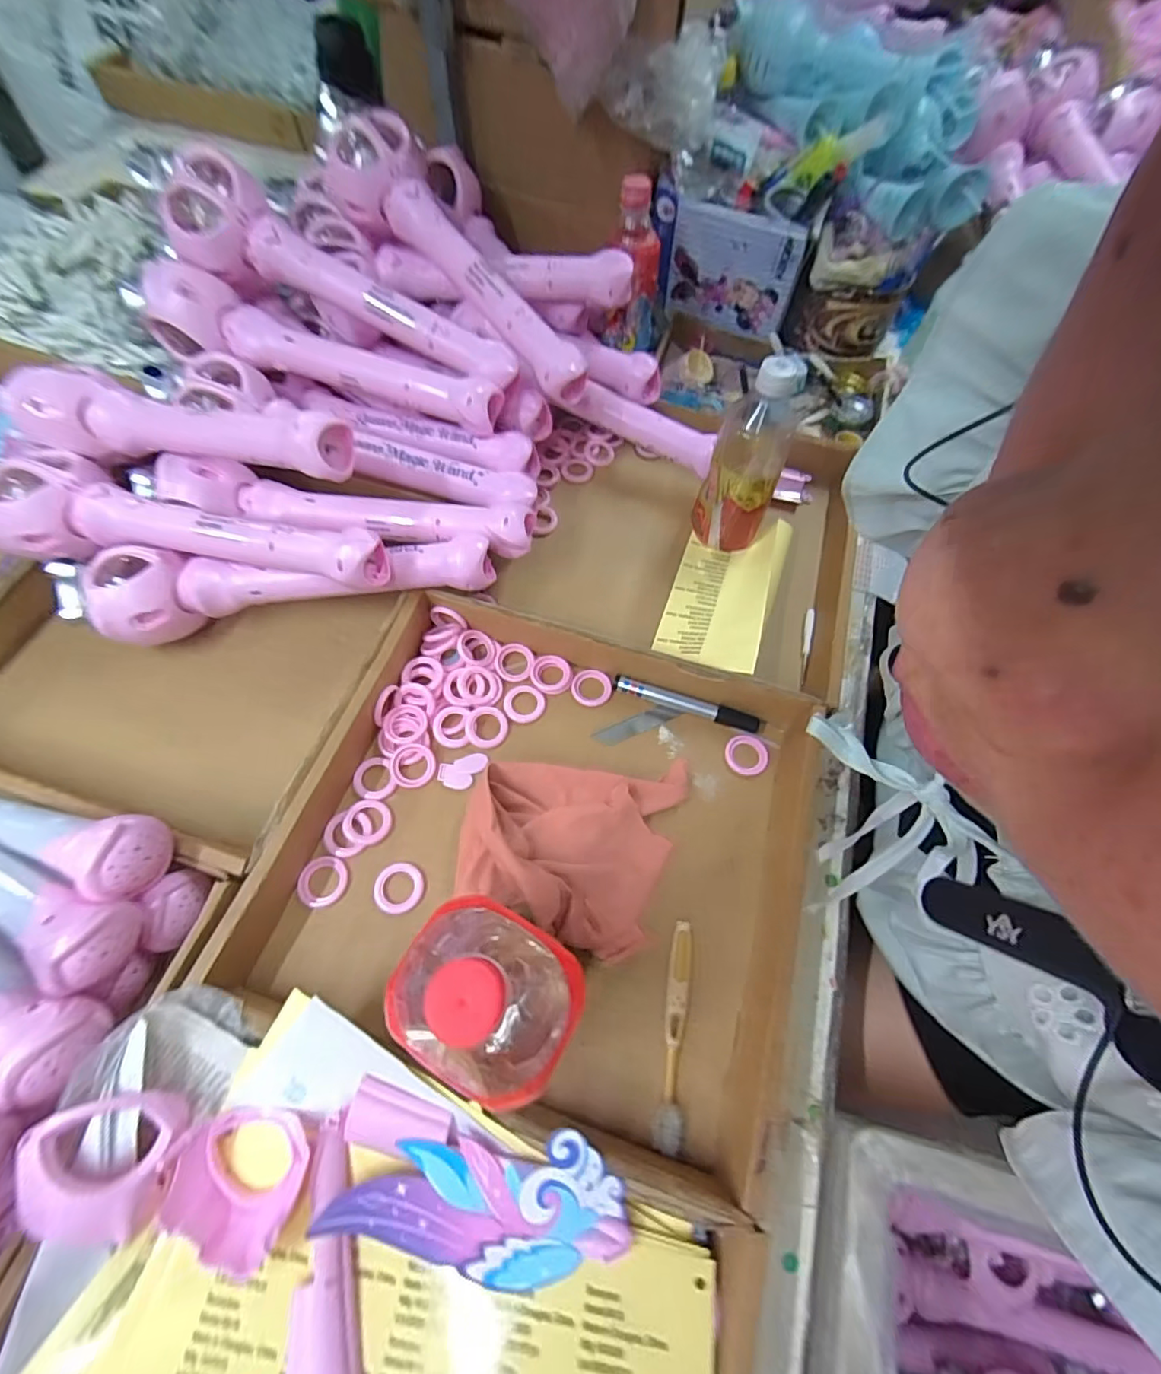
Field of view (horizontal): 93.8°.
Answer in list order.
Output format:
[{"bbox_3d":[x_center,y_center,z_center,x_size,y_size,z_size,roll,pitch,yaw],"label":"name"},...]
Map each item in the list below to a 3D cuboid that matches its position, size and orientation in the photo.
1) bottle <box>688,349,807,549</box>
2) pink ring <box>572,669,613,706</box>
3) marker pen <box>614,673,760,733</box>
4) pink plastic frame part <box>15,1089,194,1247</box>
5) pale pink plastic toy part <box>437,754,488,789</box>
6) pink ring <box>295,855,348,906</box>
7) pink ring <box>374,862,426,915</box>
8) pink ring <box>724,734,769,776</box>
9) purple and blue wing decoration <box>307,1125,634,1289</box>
[{"bbox_3d":[0.162,-0.215,0.527,0.071,0.188,0.067,20,64,6],"label":"bottle"},{"bbox_3d":[0.011,0.002,0.511,0.038,0.010,0.036,1,63,-3],"label":"pink ring"},{"bbox_3d":[0.096,0.016,0.501,0.135,0.011,0.017,17,64,5],"label":"marker pen"},{"bbox_3d":[-0.259,0.259,0.293,0.065,0.033,0.065,4,63,-2],"label":"pink plastic frame part"},{"bbox_3d":[-0.100,0.073,0.468,0.042,0.004,0.027,-18,66,-12],"label":"pale pink plastic toy part"},{"bbox_3d":[-0.201,0.152,0.425,0.037,0.004,0.037,1,63,-3],"label":"pink ring"},{"bbox_3d":[-0.142,0.156,0.424,0.036,0.007,0.037,1,63,-3],"label":"pink ring"},{"bbox_3d":[0.148,0.061,0.484,0.037,0.005,0.036,1,63,-3],"label":"pink ring"},{"bbox_3d":[-0.058,0.297,0.309,0.165,0.008,0.068,-1,72,-4],"label":"purple and blue wing decoration"}]

